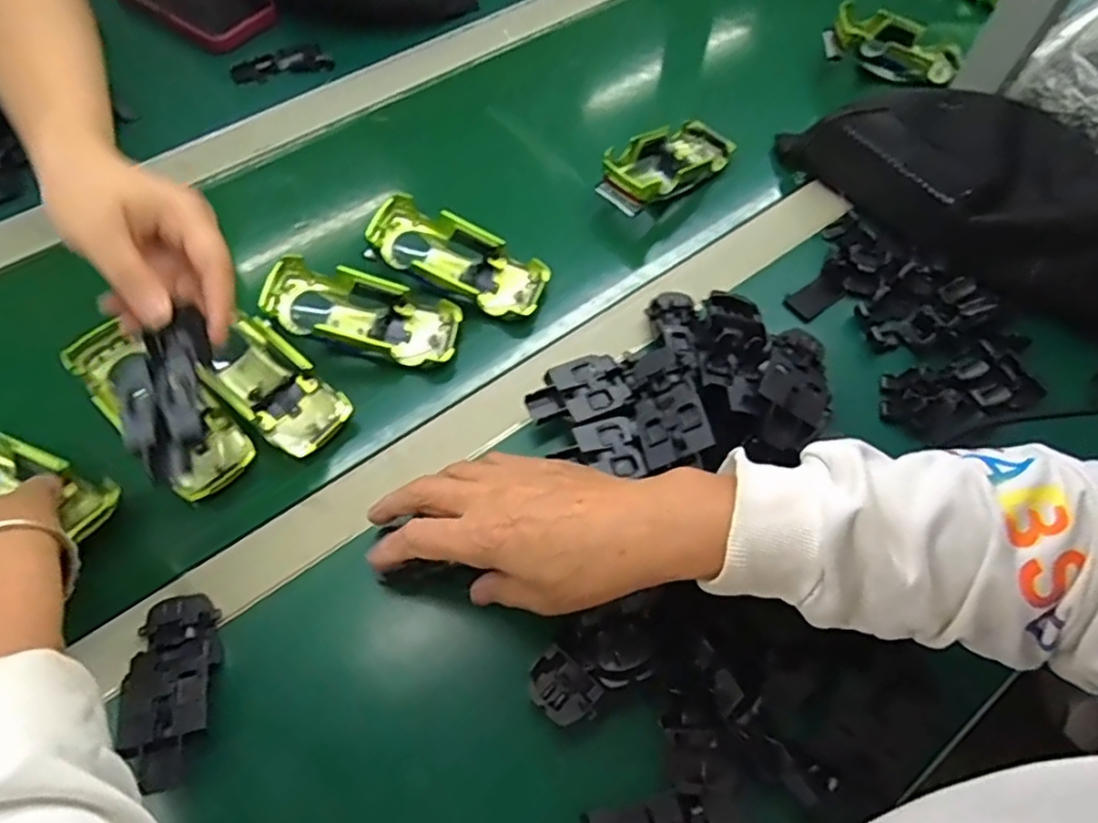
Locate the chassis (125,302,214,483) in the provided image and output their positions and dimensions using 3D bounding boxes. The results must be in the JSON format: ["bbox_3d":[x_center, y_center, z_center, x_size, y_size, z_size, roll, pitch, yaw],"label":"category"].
[{"bbox_3d":[-0.203,-0.009,0.364,0.041,0.023,0.086,-6,64,-2],"label":"chassis"}]

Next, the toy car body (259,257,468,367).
[{"bbox_3d":[-0.133,-0.069,0.488,0.132,0.033,0.054,16,65,-6],"label":"toy car body"}]

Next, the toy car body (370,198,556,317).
[{"bbox_3d":[-0.069,-0.113,0.510,0.133,0.029,0.055,26,67,-1],"label":"toy car body"}]

